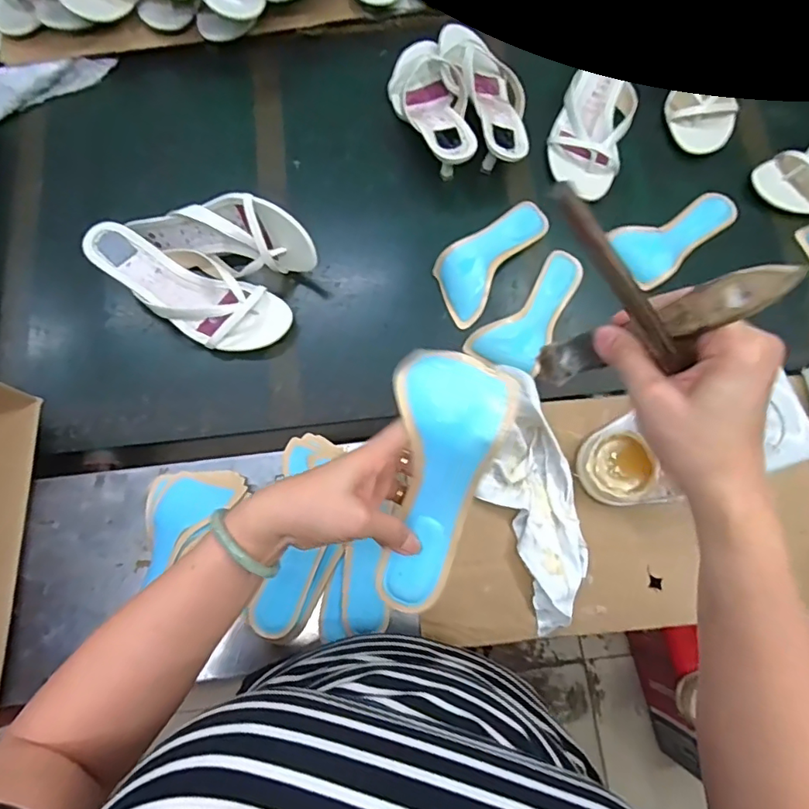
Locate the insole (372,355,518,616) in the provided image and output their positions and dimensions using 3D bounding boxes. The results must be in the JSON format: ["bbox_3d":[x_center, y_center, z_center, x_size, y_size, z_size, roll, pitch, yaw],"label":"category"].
[{"bbox_3d":[0.020,0.059,0.376,0.077,0.041,0.184,14,105,7],"label":"insole"}]

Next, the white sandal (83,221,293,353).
[{"bbox_3d":[-0.265,-0.142,0.648,0.247,0.058,0.098,28,76,8],"label":"white sandal"}]

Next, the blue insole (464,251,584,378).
[{"bbox_3d":[0.158,-0.125,0.659,0.090,0.018,0.185,29,74,11],"label":"blue insole"}]

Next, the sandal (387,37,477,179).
[{"bbox_3d":[0.034,-0.416,0.736,0.096,0.070,0.242,-9,74,-2],"label":"sandal"}]

